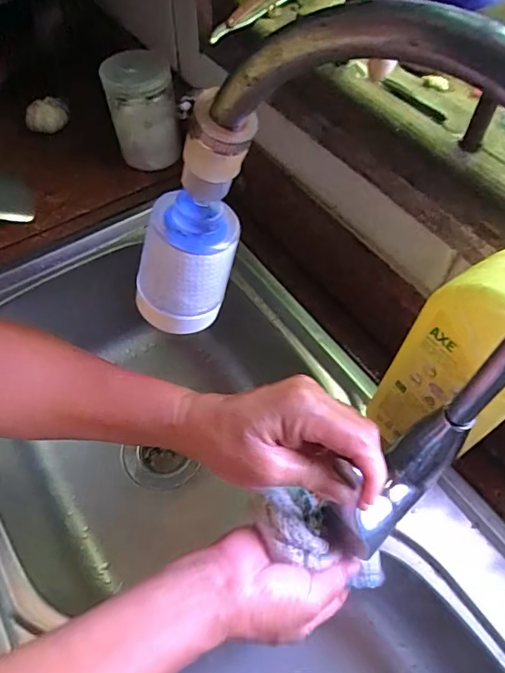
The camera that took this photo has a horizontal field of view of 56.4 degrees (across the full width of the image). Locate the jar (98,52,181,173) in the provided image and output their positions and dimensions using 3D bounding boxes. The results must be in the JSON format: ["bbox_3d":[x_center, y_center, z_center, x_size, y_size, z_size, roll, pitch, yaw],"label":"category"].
[{"bbox_3d":[-0.140,-0.292,0.613,0.082,0.137,0.081,0,57,0],"label":"jar"}]

